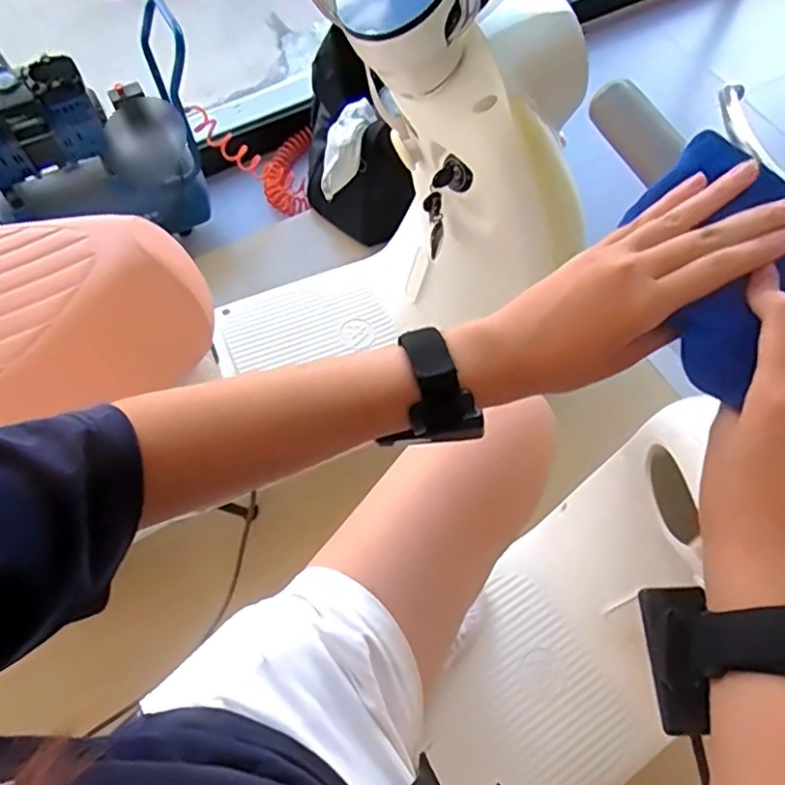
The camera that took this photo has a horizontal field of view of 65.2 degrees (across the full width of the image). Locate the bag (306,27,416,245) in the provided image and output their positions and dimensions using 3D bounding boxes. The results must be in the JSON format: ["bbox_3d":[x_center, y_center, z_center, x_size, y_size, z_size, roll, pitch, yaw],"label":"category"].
[{"bbox_3d":[-0.107,-0.594,1.532,0.233,0.349,0.340,-30,67,-11],"label":"bag"}]

